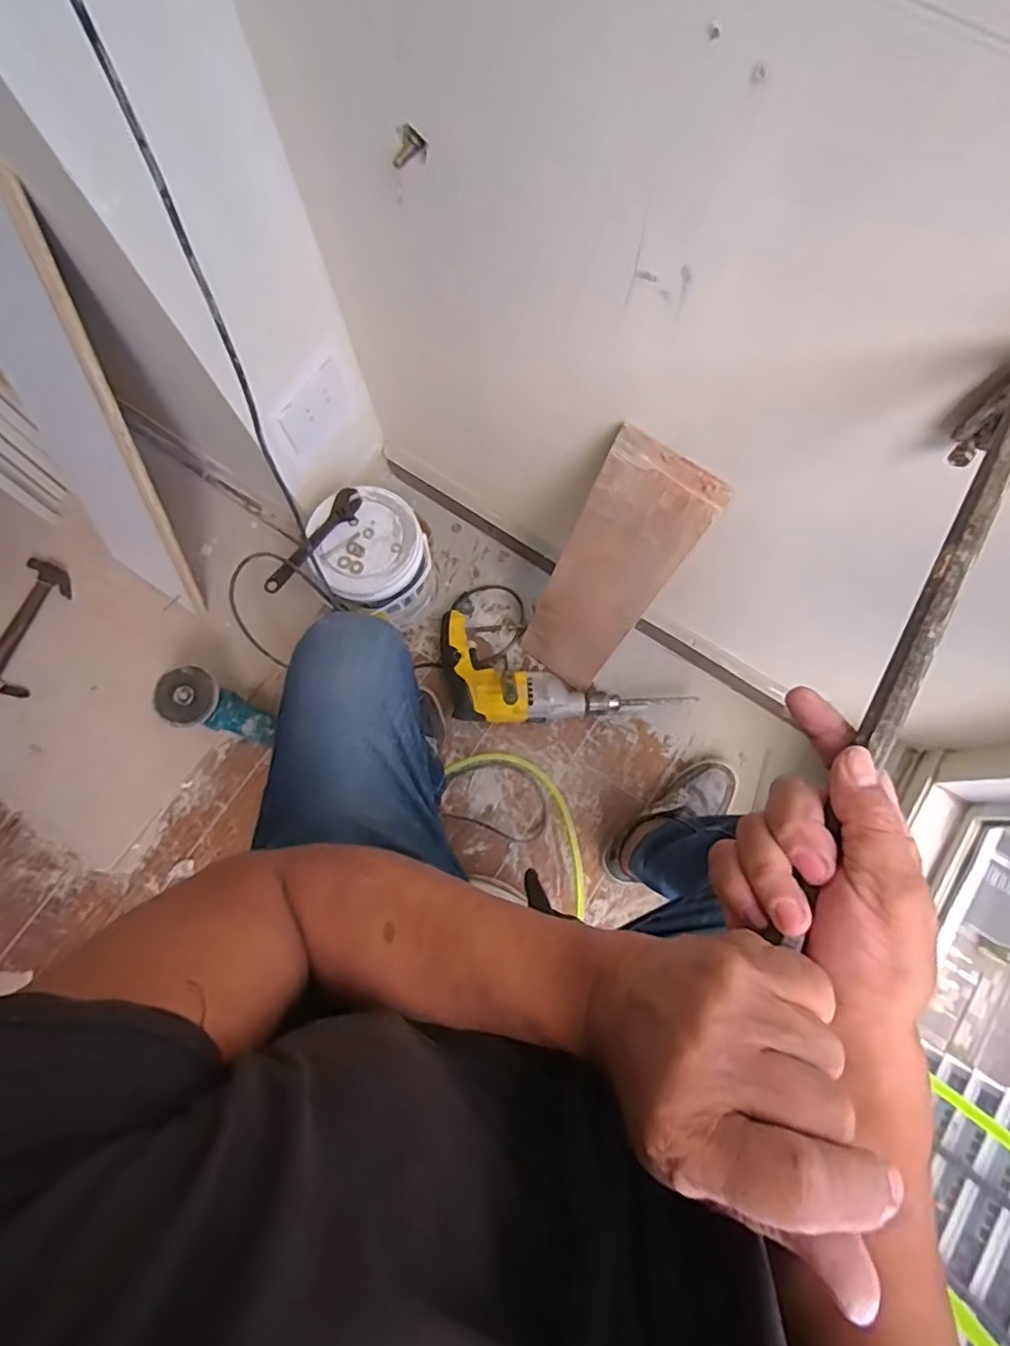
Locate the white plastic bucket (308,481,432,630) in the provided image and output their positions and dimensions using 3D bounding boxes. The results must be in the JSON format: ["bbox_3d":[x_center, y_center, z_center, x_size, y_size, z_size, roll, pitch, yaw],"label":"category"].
[{"bbox_3d":[-0.207,-0.175,0.983,0.170,0.210,0.171,0,77,1],"label":"white plastic bucket"}]

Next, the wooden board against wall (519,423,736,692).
[{"bbox_3d":[0.133,-0.119,0.818,0.139,0.459,0.016,37,61,7],"label":"wooden board against wall"}]

